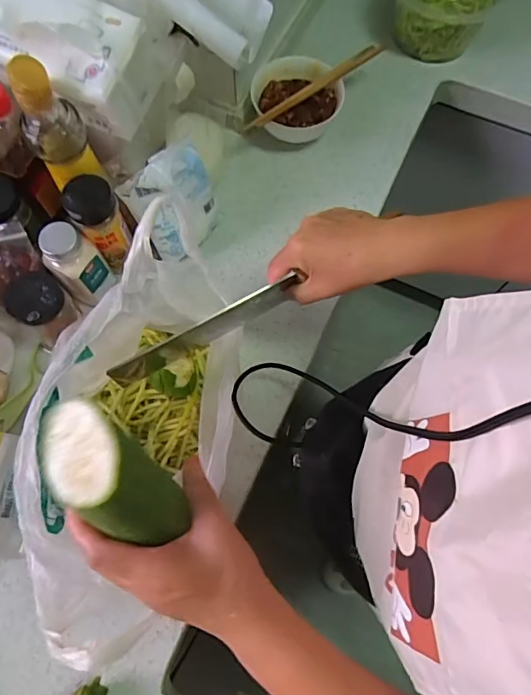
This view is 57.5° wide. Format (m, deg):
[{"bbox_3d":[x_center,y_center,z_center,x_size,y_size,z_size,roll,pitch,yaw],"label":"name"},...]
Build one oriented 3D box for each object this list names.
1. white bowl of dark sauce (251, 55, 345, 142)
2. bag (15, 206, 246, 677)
[{"bbox_3d":[0.044,-0.340,0.679,0.121,0.063,0.121,0,71,0],"label":"white bowl of dark sauce"},{"bbox_3d":[-0.121,0.069,0.443,0.167,0.172,0.325,8,71,3],"label":"bag"}]

